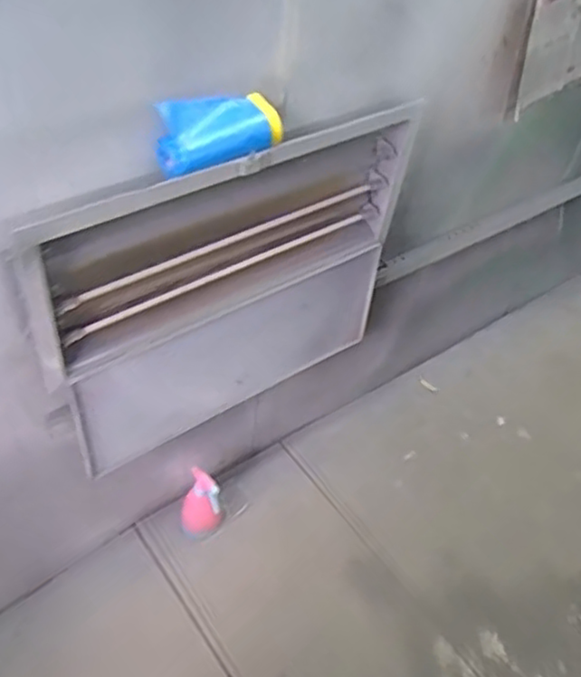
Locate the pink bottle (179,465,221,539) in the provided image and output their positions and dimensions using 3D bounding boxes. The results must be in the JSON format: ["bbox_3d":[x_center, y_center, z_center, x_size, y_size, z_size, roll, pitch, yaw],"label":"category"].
[{"bbox_3d":[-0.188,0.348,1.427,0.085,0.197,0.069,2,49,-4],"label":"pink bottle"}]

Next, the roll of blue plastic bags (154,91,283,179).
[{"bbox_3d":[-0.093,-0.276,0.918,0.174,0.062,0.076,-12,50,-19],"label":"roll of blue plastic bags"}]

